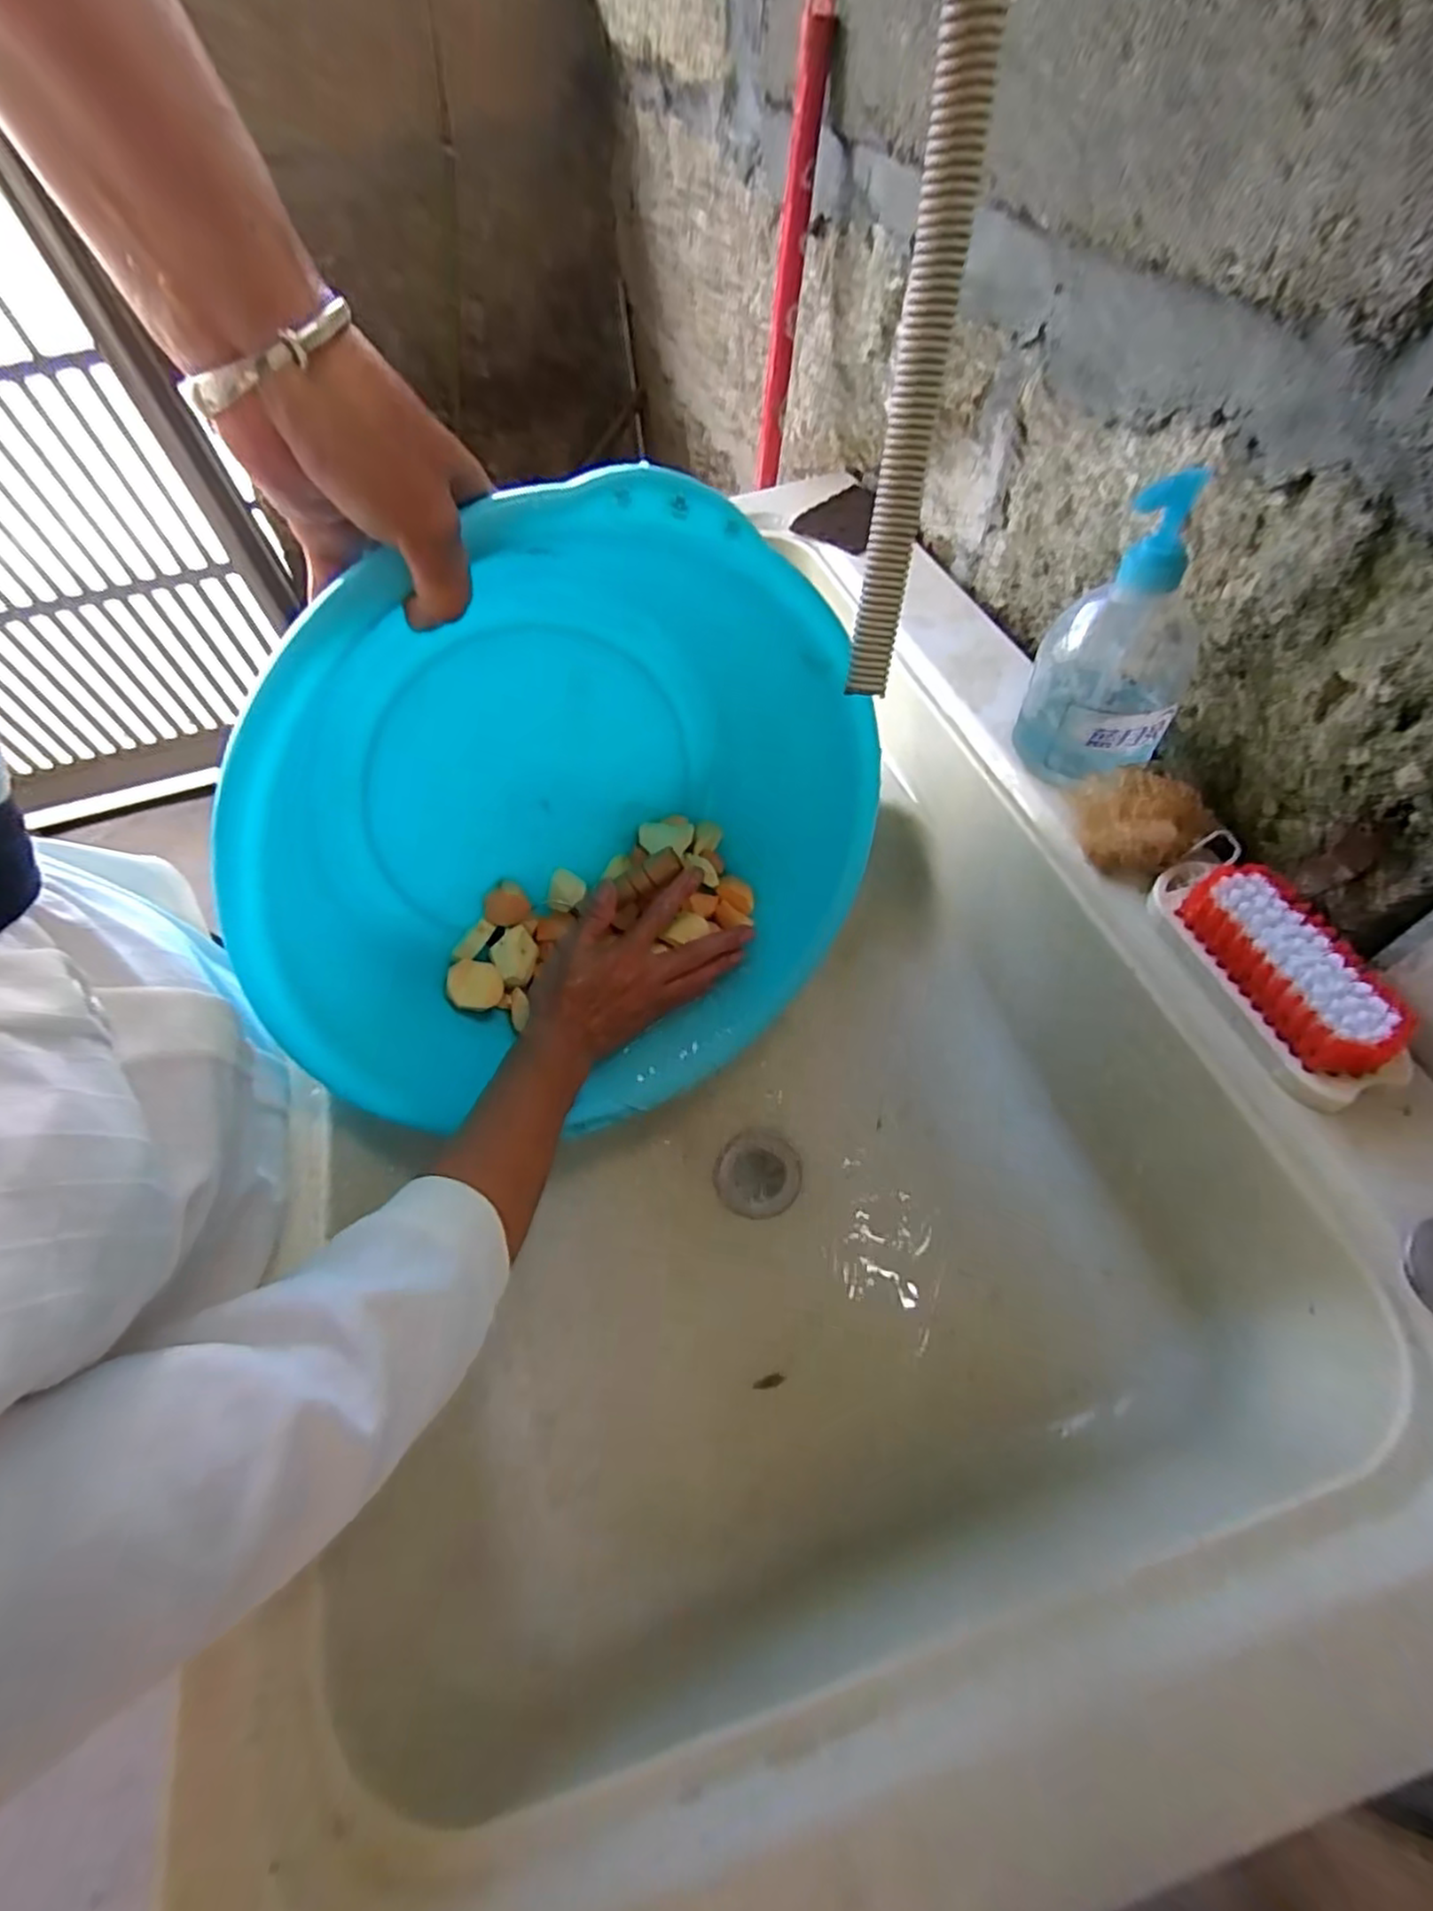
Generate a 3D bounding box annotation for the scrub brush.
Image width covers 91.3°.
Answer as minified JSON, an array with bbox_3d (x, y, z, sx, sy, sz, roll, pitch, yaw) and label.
[{"bbox_3d":[0.278,0.004,0.348,0.046,0.030,0.134,-14,56,-4],"label":"scrub brush"}]

